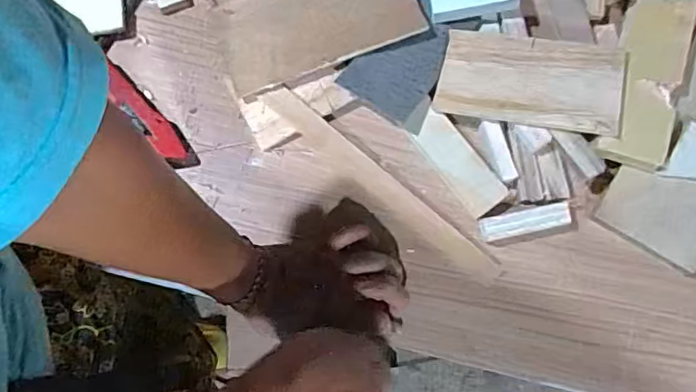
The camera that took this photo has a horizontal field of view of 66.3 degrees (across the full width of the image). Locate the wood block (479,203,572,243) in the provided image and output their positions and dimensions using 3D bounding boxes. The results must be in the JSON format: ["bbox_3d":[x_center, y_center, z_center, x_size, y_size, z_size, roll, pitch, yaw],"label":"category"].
[{"bbox_3d":[0.141,0.022,0.431,0.070,0.017,0.018,-12,79,-1],"label":"wood block"}]

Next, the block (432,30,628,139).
[{"bbox_3d":[0.148,-0.094,0.436,0.142,0.010,0.073,11,80,12],"label":"block"}]

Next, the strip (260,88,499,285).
[{"bbox_3d":[0.027,-0.010,0.448,0.238,0.012,0.024,40,83,8],"label":"strip"}]

